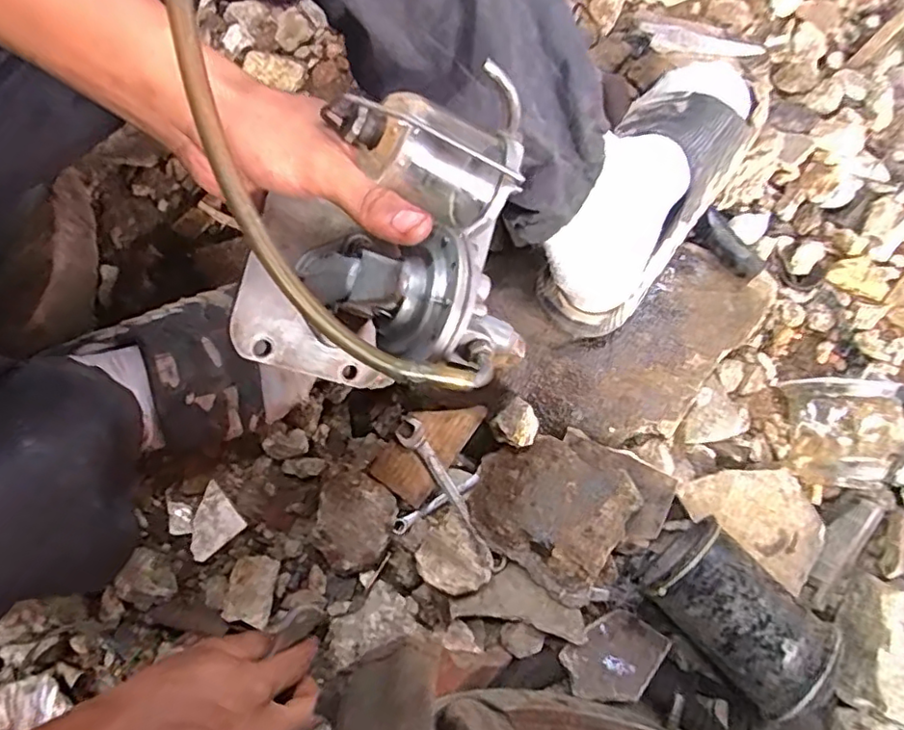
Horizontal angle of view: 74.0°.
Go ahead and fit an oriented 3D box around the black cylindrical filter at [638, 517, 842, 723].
[{"bbox_3d":[0.207,0.183,0.443,0.077,0.081,0.114,-41,84,-10],"label":"black cylindrical filter"}]

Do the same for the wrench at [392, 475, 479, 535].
[{"bbox_3d":[-0.013,0.114,0.493,0.080,0.011,0.012,-32,83,-9],"label":"wrench"}]

